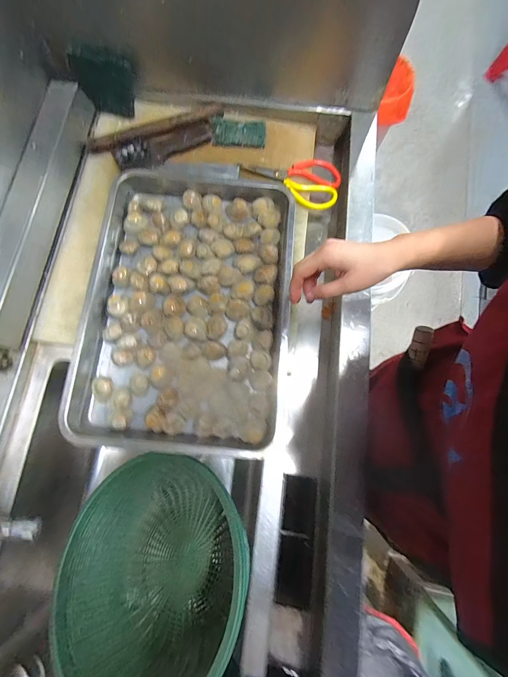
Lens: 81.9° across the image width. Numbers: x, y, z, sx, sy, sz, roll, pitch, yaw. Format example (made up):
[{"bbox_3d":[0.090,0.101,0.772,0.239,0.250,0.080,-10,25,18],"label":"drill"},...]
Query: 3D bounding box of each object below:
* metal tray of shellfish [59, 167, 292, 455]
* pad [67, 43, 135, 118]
[{"bbox_3d":[-0.117,-0.072,0.504,0.341,0.031,0.489,4,76,2],"label":"metal tray of shellfish"},{"bbox_3d":[-0.310,-0.531,0.603,0.114,0.100,0.010,3,42,-15],"label":"pad"}]

